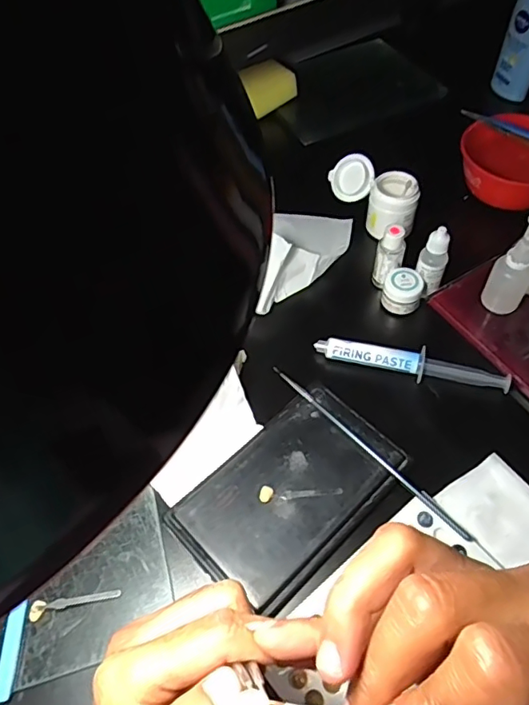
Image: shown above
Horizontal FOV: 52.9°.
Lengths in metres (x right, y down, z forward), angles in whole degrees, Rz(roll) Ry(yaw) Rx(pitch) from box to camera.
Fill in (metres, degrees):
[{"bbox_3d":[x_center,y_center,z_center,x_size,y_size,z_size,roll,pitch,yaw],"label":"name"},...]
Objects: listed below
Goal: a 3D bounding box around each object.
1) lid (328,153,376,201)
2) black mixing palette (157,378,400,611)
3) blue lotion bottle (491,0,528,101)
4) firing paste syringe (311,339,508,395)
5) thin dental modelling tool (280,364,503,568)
[{"bbox_3d":[0.084,-0.166,0.509,0.004,0.043,0.043,-7,72,-51],"label":"lid"},{"bbox_3d":[0.018,0.092,0.369,0.091,0.013,0.148,39,65,24],"label":"black mixing palette"},{"bbox_3d":[0.293,-0.357,0.588,0.040,0.140,0.036,11,57,9],"label":"blue lotion bottle"},{"bbox_3d":[0.116,0.008,0.424,0.148,0.016,0.021,11,57,9],"label":"firing paste syringe"},{"bbox_3d":[0.076,0.070,0.375,0.008,0.009,0.194,-39,63,-22],"label":"thin dental modelling tool"}]

